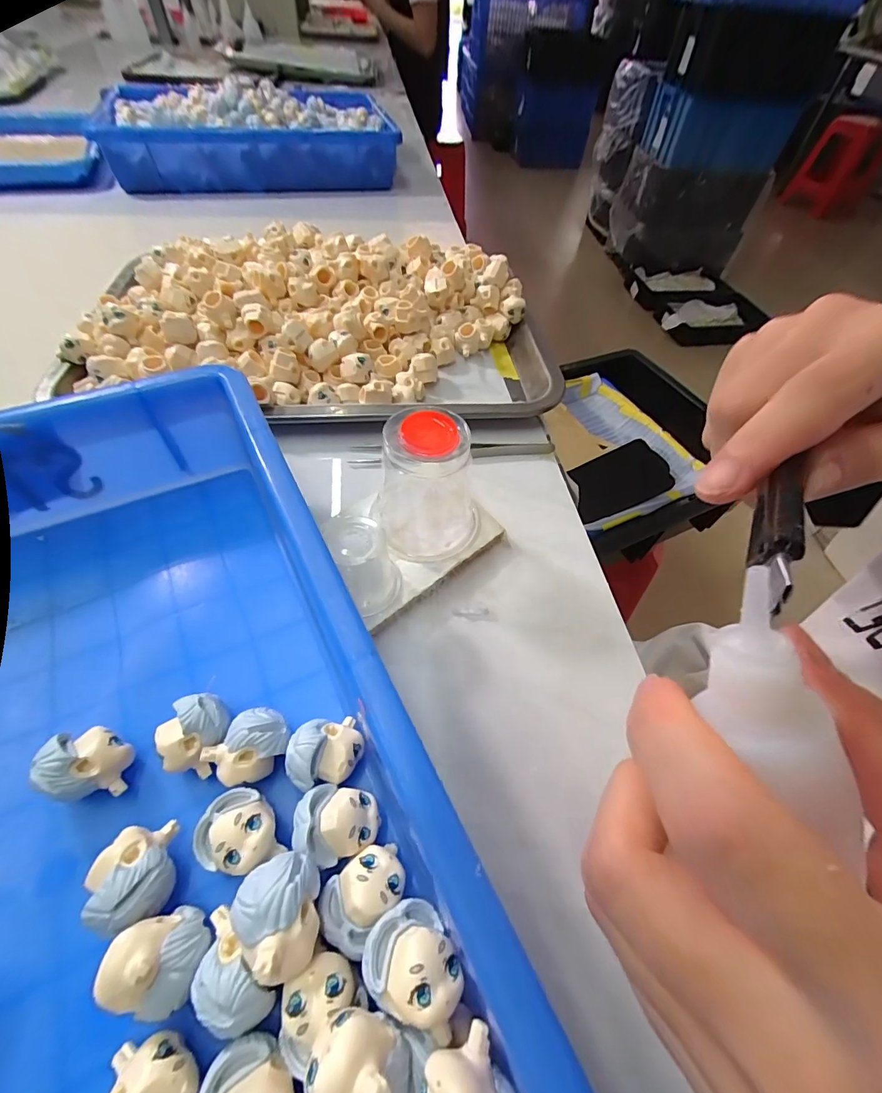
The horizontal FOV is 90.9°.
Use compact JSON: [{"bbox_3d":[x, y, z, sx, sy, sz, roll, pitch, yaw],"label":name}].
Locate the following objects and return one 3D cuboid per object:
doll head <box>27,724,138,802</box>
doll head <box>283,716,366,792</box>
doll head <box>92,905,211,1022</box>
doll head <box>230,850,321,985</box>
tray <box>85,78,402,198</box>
[{"bbox_3d":[-0.126,0.079,0.157,0.024,0.025,0.022,3,54,-3],"label":"doll head"},{"bbox_3d":[-0.043,0.079,0.165,0.026,0.025,0.022,-10,56,-12],"label":"doll head"},{"bbox_3d":[-0.081,0.121,0.127,0.023,0.029,0.022,3,54,-3],"label":"doll head"},{"bbox_3d":[-0.047,0.105,0.124,0.023,0.019,0.027,-2,55,-7],"label":"doll head"},{"bbox_3d":[-0.243,-0.540,0.572,0.335,0.078,0.190,-9,56,-12],"label":"tray"}]

